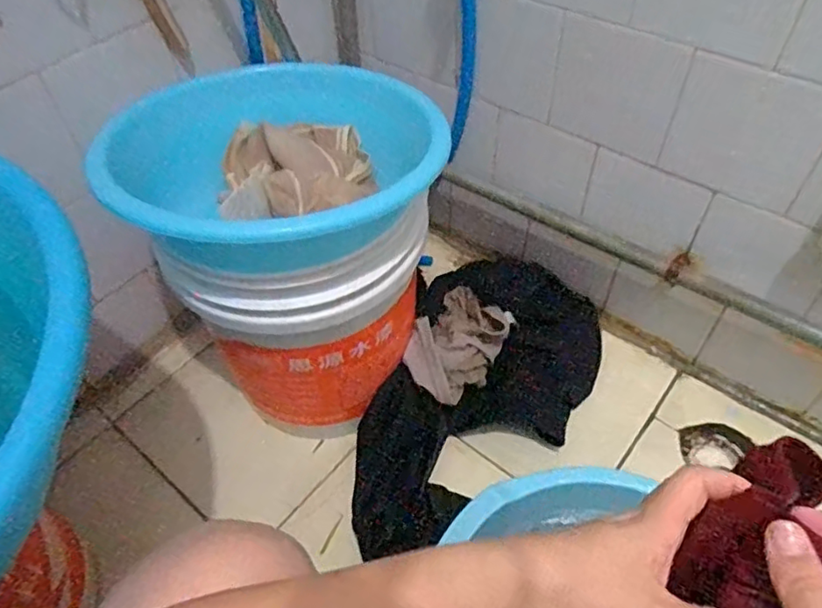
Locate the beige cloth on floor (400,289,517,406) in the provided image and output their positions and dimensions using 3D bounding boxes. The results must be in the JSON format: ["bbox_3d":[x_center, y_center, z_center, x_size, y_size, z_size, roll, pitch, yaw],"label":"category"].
[{"bbox_3d":[0.072,0.046,0.835,0.112,0.064,0.200,20,55,17],"label":"beige cloth on floor"}]

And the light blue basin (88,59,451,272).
[{"bbox_3d":[-0.117,-0.155,0.623,0.305,0.103,0.278,-1,51,2],"label":"light blue basin"}]

